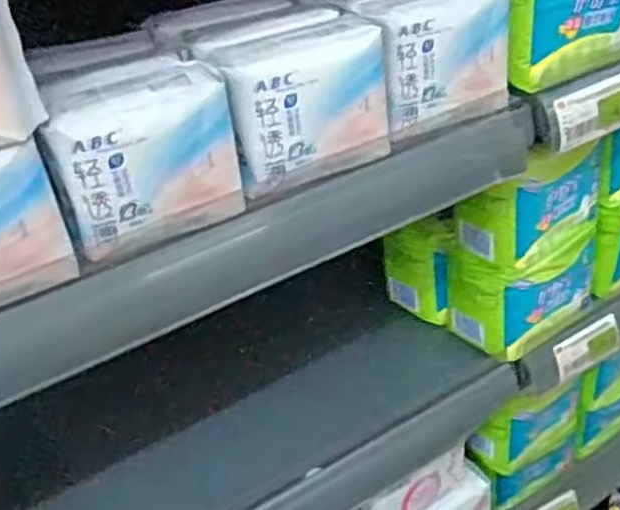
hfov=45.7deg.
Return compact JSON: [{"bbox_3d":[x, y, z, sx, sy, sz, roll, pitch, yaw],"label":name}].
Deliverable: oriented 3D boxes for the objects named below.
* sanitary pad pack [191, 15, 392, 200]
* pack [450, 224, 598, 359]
[{"bbox_3d":[-0.003,-0.099,0.455,0.107,0.085,0.054,-18,36,-15],"label":"sanitary pad pack"},{"bbox_3d":[0.194,0.022,0.671,0.120,0.094,0.070,-26,39,-25],"label":"pack"}]

